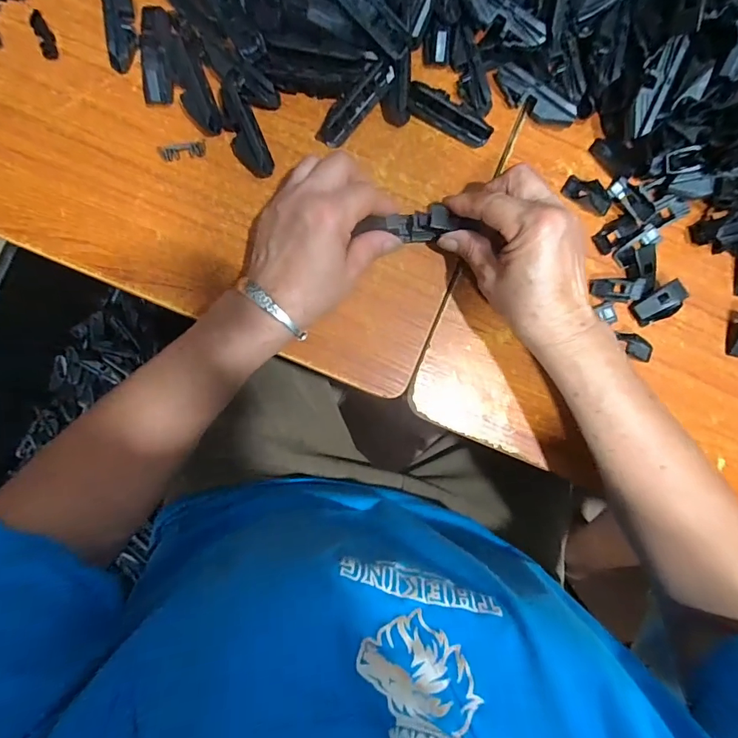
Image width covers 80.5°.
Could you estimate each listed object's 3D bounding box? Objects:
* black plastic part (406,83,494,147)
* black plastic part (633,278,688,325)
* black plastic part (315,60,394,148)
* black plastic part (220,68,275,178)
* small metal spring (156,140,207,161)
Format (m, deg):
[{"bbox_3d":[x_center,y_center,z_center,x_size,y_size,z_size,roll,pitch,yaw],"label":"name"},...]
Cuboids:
[{"bbox_3d":[0.065,-0.205,0.350,0.073,0.019,0.019,29,87,-4],"label":"black plastic part"},{"bbox_3d":[0.243,-0.054,0.364,0.038,0.018,0.024,-37,92,-5],"label":"black plastic part"},{"bbox_3d":[-0.012,-0.210,0.344,0.075,0.015,0.023,-43,94,12],"label":"black plastic part"},{"bbox_3d":[-0.099,-0.189,0.339,0.026,0.016,0.078,-20,90,-5],"label":"black plastic part"},{"bbox_3d":[-0.144,-0.169,0.339,0.036,0.006,0.010,-9,89,-5],"label":"small metal spring"}]

